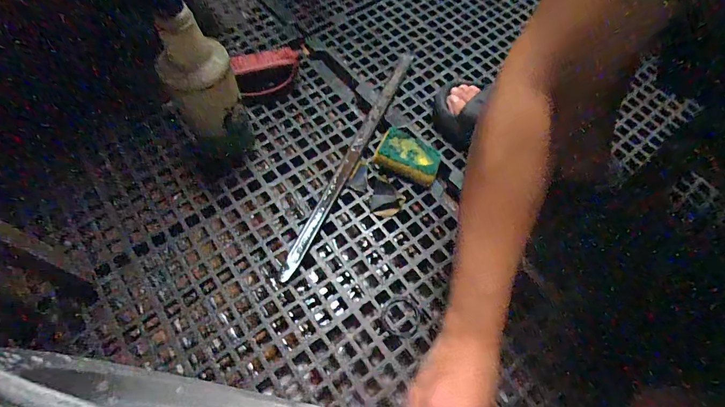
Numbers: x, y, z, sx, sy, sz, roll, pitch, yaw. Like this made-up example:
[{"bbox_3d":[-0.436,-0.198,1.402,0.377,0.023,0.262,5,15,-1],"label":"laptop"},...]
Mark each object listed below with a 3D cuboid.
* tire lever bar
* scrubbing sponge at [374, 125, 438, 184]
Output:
[{"bbox_3d":[-0.007,-0.093,0.596,0.024,0.011,0.469,22,63,8],"label":"tire lever bar"},{"bbox_3d":[0.074,-0.077,0.574,0.094,0.032,0.074,24,64,10],"label":"scrubbing sponge"}]

